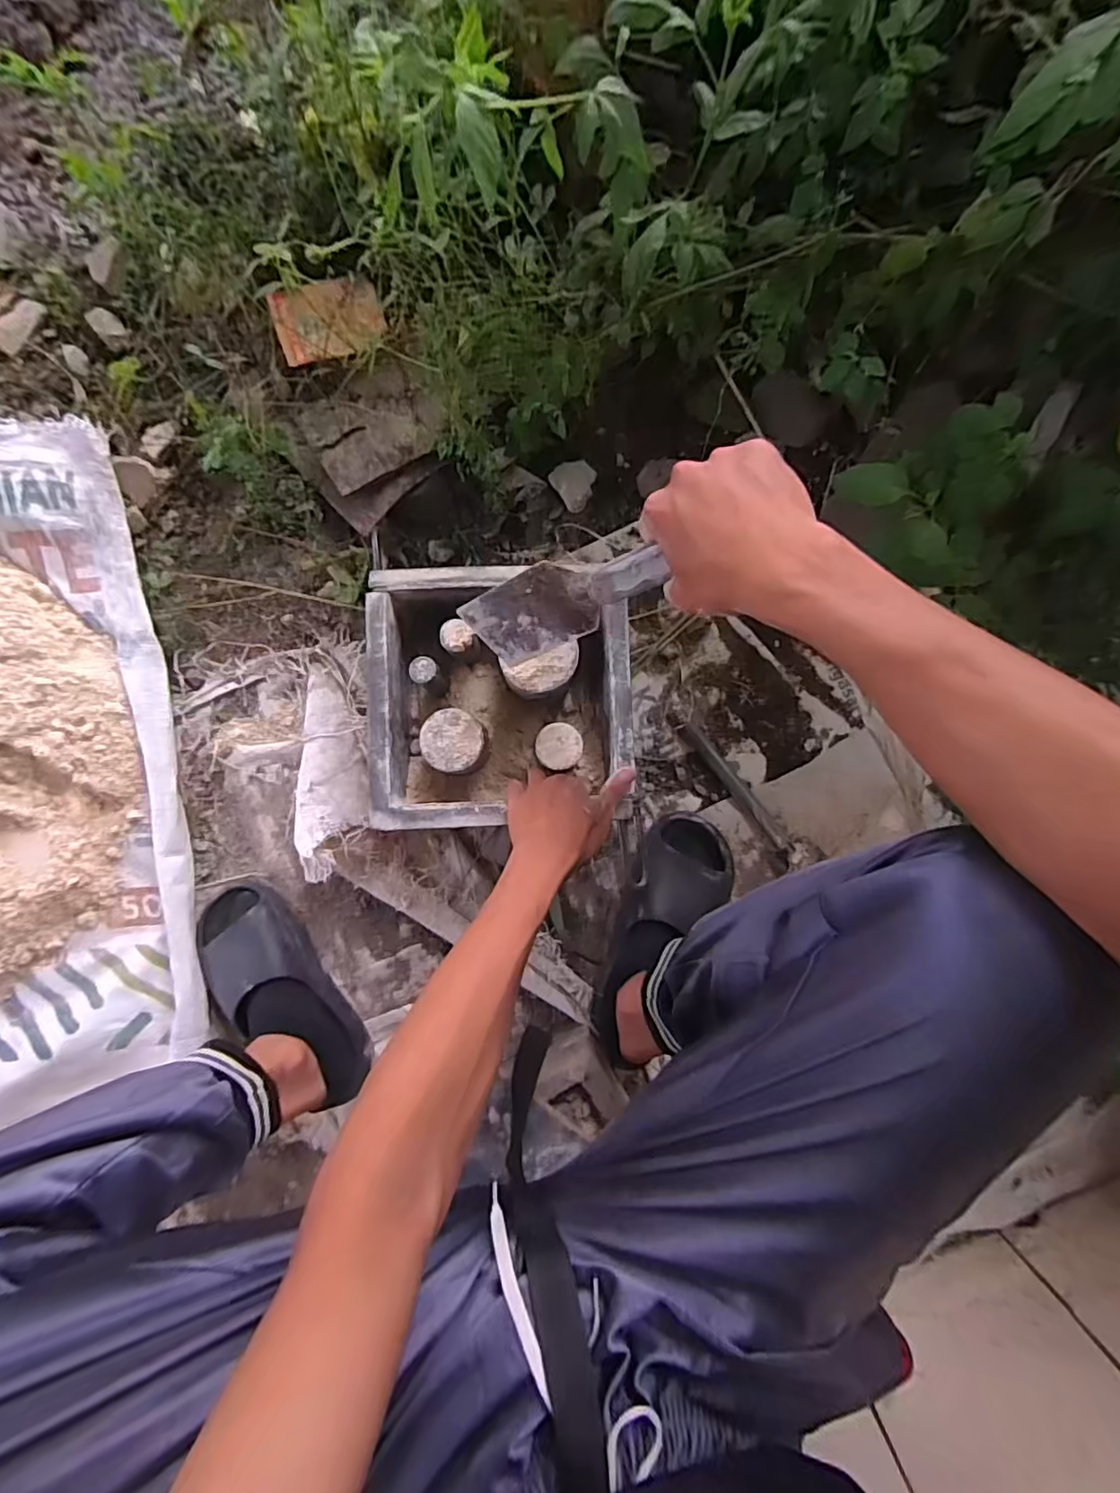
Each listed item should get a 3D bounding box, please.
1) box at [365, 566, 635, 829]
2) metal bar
[{"bbox_3d":[-0.057,-0.047,0.600,0.238,0.098,0.235,-2,89,-2],"label":"box"},{"bbox_3d":[0.192,0.038,0.682,0.017,0.020,0.198,-40,90,-3],"label":"metal bar"}]

